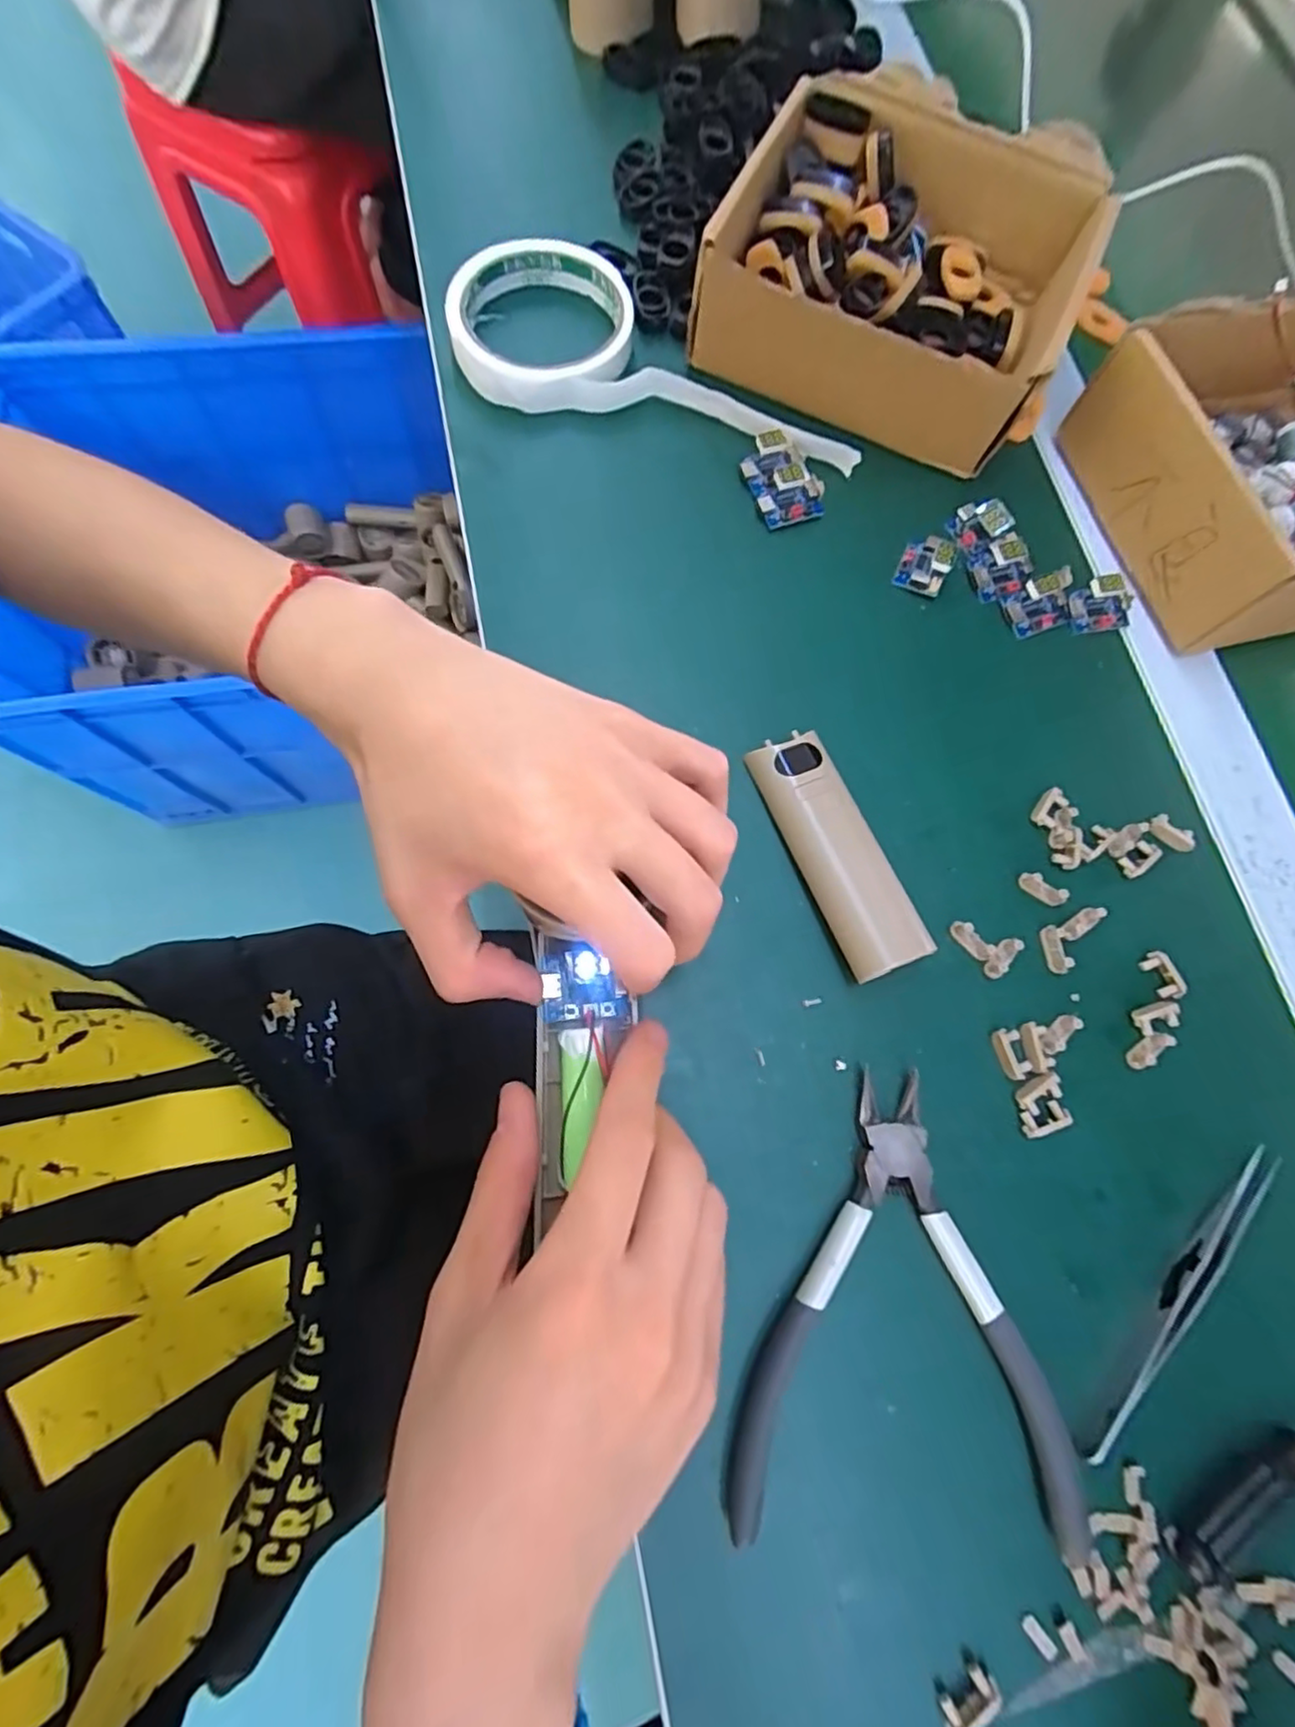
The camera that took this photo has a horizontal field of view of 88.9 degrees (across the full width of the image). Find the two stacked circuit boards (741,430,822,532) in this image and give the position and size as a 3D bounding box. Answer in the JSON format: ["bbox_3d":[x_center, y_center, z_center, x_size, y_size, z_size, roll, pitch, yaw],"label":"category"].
[{"bbox_3d":[0.066,-0.188,0.322,0.031,0.013,0.043,-21,78,-9],"label":"two stacked circuit boards"}]

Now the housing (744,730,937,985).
[{"bbox_3d":[0.076,-0.005,0.269,0.030,0.023,0.102,-21,78,-9],"label":"housing"}]

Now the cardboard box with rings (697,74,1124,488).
[{"bbox_3d":[0.126,-0.293,0.328,0.174,0.055,0.153,23,75,2],"label":"cardboard box with rings"}]

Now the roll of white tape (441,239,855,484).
[{"bbox_3d":[0.008,-0.264,0.339,0.208,0.025,0.091,11,75,-1],"label":"roll of white tape"}]

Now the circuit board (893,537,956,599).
[{"bbox_3d":[0.133,-0.144,0.315,0.023,0.010,0.027,24,75,2],"label":"circuit board"}]

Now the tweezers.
[{"bbox_3d":[0.192,0.154,0.235,0.127,0.008,0.011,-43,82,-13],"label":"tweezers"}]

